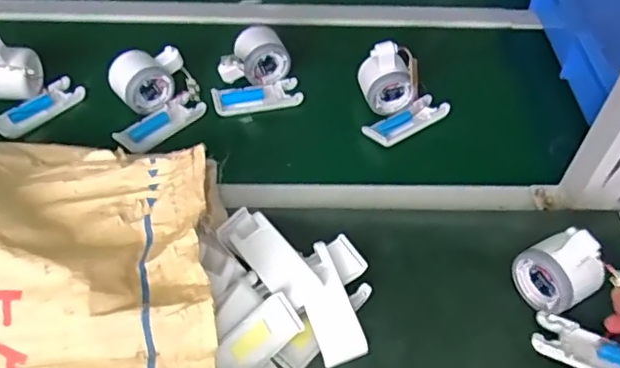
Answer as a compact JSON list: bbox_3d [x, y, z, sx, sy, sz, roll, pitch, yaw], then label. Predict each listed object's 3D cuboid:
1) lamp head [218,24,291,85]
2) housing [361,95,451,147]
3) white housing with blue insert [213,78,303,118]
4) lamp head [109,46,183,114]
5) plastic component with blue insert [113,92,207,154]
[{"bbox_3d":[-0.069,-0.154,0.695,0.084,0.050,0.054,-20,53,-19],"label":"lamp head"},{"bbox_3d":[0.113,-0.074,0.658,0.107,0.018,0.038,-27,56,-23],"label":"housing"},{"bbox_3d":[-0.063,-0.104,0.683,0.104,0.014,0.044,-13,51,-14],"label":"white housing with blue insert"},{"bbox_3d":[-0.189,-0.128,0.664,0.066,0.046,0.088,41,68,13],"label":"lamp head"},{"bbox_3d":[-0.171,-0.070,0.649,0.102,0.011,0.044,-36,60,-29],"label":"plastic component with blue insert"}]

